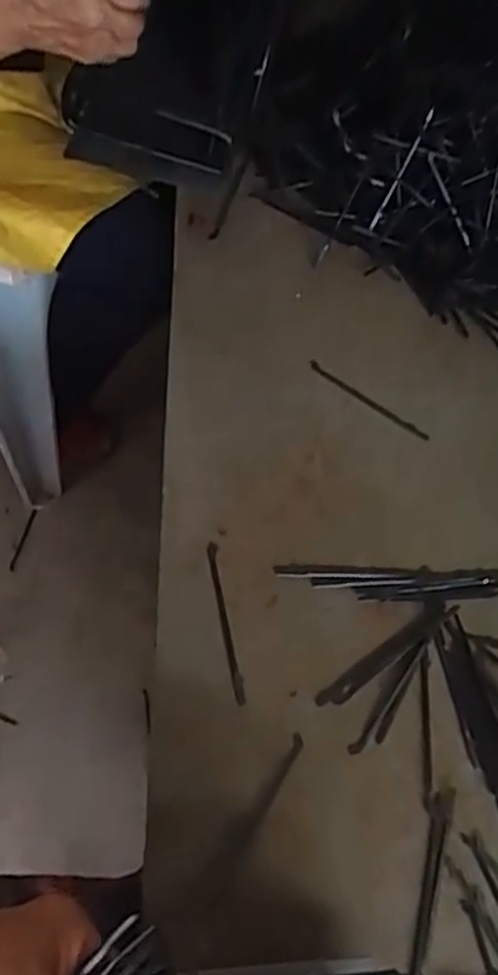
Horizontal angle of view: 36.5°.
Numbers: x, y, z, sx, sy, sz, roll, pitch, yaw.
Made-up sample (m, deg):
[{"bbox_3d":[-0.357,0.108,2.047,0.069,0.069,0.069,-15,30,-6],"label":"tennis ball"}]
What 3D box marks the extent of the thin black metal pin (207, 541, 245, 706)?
[{"bbox_3d":[-0.015,0.087,0.497,0.008,0.006,0.108,-7,59,-9],"label":"thin black metal pin"}]

